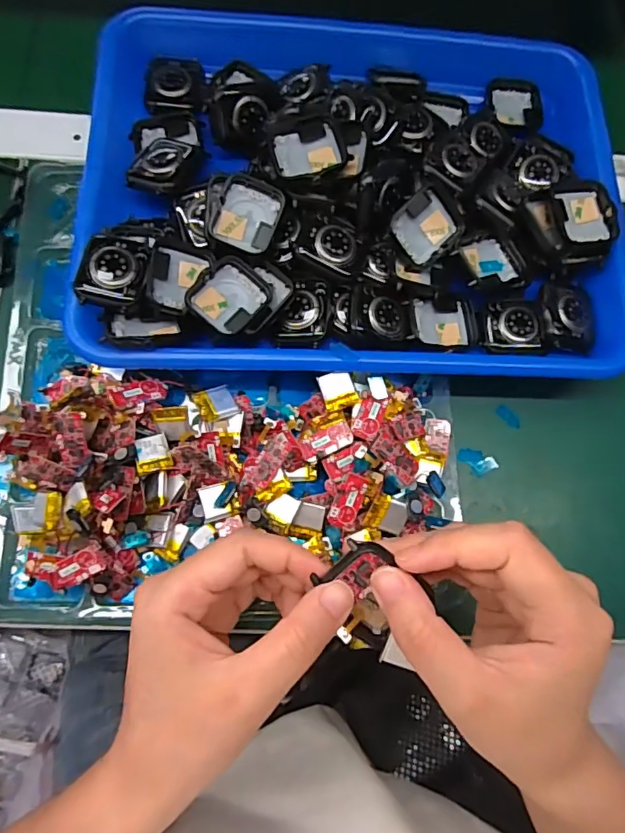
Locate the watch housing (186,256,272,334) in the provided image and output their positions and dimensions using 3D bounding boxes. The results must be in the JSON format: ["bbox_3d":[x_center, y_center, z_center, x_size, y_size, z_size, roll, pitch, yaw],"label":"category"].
[{"bbox_3d":[-0.046,-0.067,0.288,0.033,0.013,0.041,41,76,8],"label":"watch housing"}]

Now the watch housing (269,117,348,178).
[{"bbox_3d":[-0.002,-0.155,0.301,0.041,0.010,0.034,-13,76,-7],"label":"watch housing"}]

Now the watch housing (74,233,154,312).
[{"bbox_3d":[-0.107,-0.079,0.281,0.036,0.011,0.043,10,74,-1],"label":"watch housing"}]

